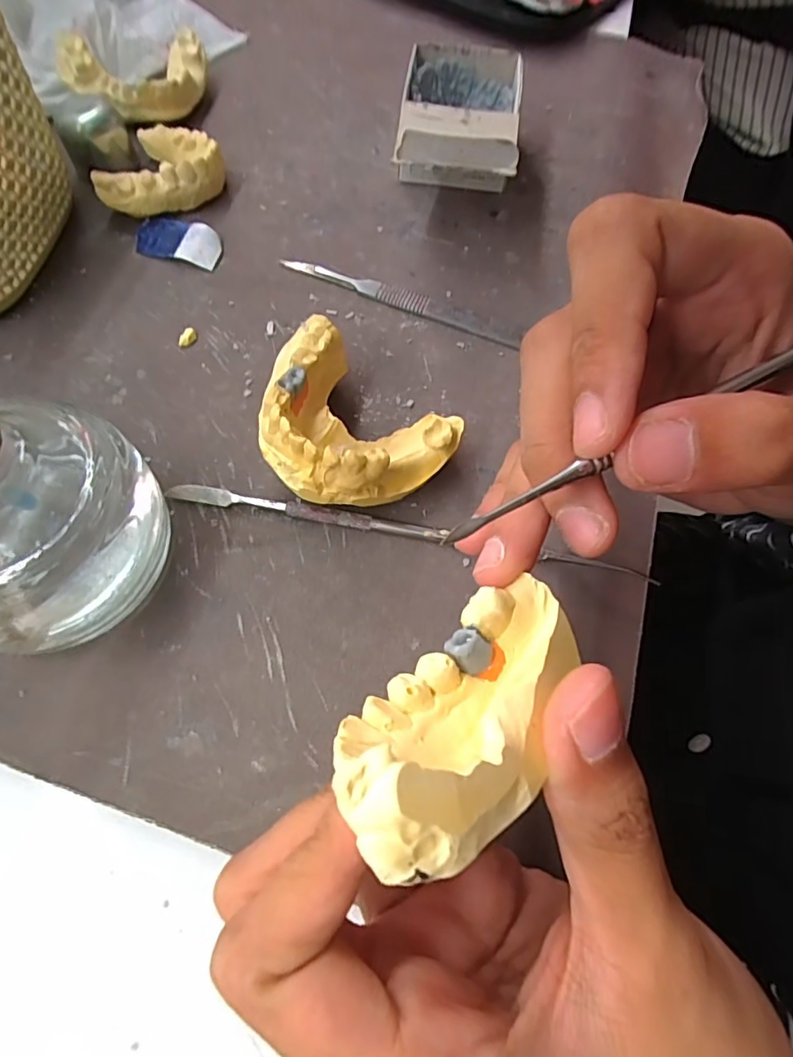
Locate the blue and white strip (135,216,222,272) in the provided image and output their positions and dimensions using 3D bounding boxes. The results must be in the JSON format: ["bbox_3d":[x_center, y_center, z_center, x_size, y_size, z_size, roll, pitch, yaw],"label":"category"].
[{"bbox_3d":[-0.101,-0.133,0.246,0.041,0.007,0.020,16,66,5],"label":"blue and white strip"}]

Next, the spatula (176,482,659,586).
[{"bbox_3d":[0.004,0.000,0.190,0.171,0.005,0.005,9,66,3],"label":"spatula"}]

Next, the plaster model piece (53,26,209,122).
[{"bbox_3d":[-0.133,-0.233,0.277,0.072,0.030,0.046,-21,68,-11],"label":"plaster model piece"}]

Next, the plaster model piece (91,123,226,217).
[{"bbox_3d":[-0.109,-0.169,0.254,0.049,0.019,0.055,16,66,6],"label":"plaster model piece"}]

